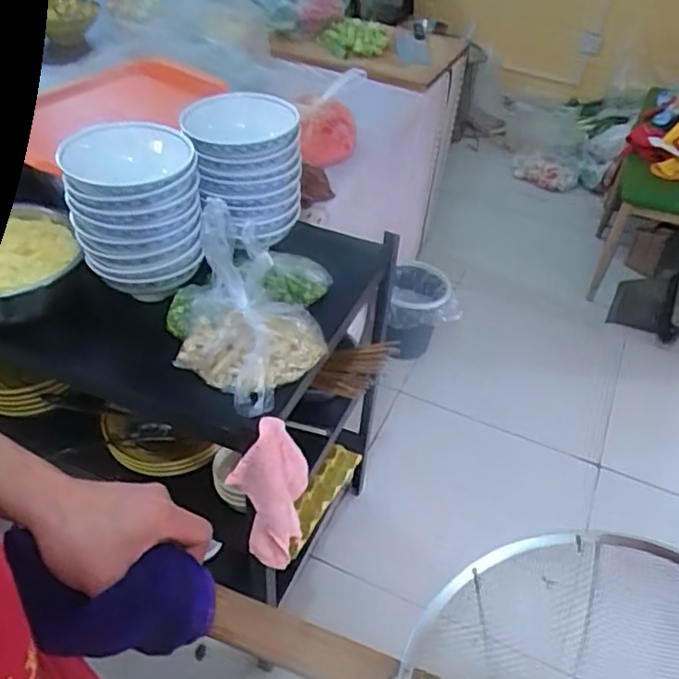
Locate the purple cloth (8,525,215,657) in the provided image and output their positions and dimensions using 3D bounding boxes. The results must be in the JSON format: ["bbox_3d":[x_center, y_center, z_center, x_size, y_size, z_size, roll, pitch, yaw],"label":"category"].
[{"bbox_3d":[-0.157,0.178,0.444,0.139,0.054,0.061,9,42,-14],"label":"purple cloth"}]

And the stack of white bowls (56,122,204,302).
[{"bbox_3d":[-0.287,-0.184,0.920,0.166,0.189,0.166,-4,44,-9],"label":"stack of white bowls"}]

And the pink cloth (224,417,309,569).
[{"bbox_3d":[-0.094,0.198,0.885,0.082,0.237,0.115,11,44,7],"label":"pink cloth"}]

